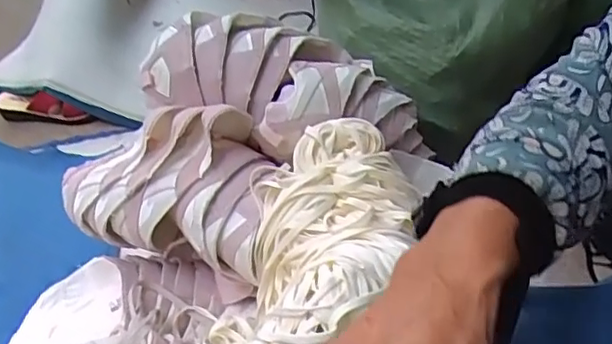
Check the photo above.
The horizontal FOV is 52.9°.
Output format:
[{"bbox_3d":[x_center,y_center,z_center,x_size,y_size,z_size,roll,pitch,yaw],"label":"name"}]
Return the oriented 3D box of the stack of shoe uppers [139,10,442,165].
[{"bbox_3d":[-0.014,-0.106,0.769,0.362,0.101,0.171,13,45,-7],"label":"stack of shoe uppers"}]

